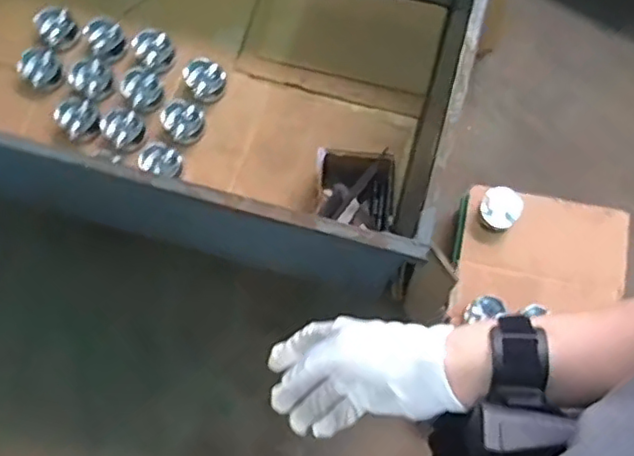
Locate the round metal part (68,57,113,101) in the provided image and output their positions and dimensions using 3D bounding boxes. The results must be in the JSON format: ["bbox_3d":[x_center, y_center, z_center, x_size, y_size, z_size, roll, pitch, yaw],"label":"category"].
[{"bbox_3d":[-0.490,-0.324,1.355,0.084,0.036,0.098,-33,76,-9],"label":"round metal part"}]

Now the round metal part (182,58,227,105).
[{"bbox_3d":[-0.241,-0.321,1.354,0.085,0.066,0.082,0,73,1],"label":"round metal part"}]

